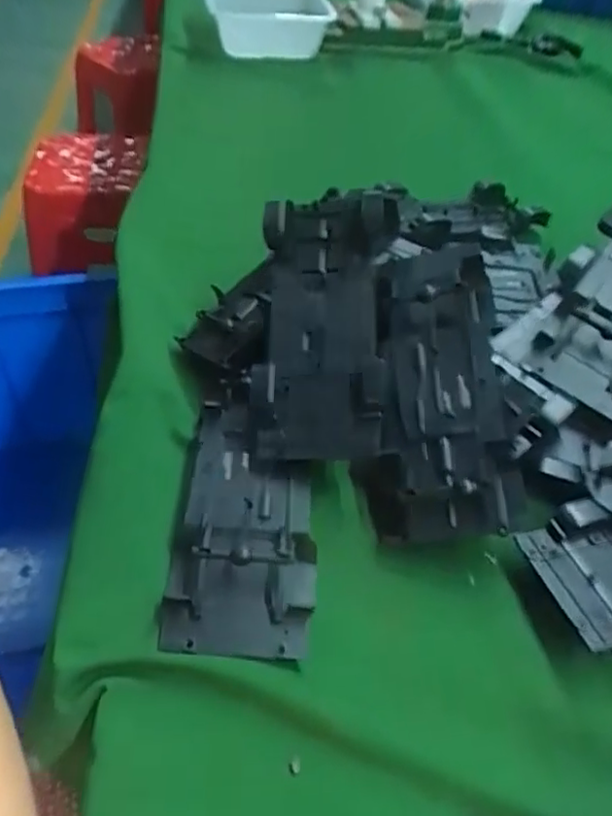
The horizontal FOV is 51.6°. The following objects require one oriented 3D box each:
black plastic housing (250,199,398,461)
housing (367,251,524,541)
[{"bbox_3d":[0.011,-0.054,0.404,0.082,0.026,0.187,2,64,3],"label":"black plastic housing"},{"bbox_3d":[0.080,-0.018,0.383,0.077,0.038,0.194,1,66,2],"label":"housing"}]

